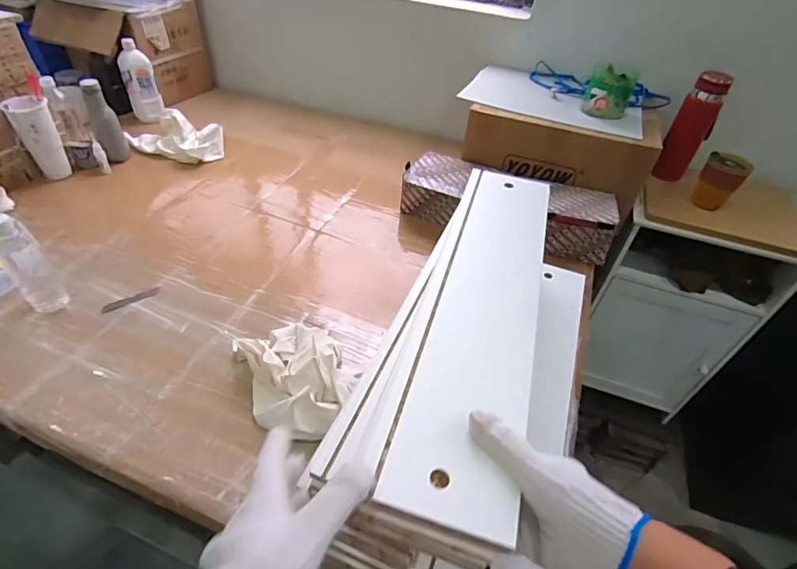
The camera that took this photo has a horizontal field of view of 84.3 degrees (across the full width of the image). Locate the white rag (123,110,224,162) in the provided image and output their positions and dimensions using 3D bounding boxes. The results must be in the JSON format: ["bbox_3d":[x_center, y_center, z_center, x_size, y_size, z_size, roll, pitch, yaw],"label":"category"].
[{"bbox_3d":[-0.624,-0.416,1.227,0.262,0.101,0.135,17,43,11],"label":"white rag"}]

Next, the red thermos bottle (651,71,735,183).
[{"bbox_3d":[0.704,-0.364,1.070,0.087,0.266,0.074,26,46,20],"label":"red thermos bottle"}]

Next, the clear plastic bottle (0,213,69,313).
[{"bbox_3d":[-0.625,-0.036,0.743,0.065,0.178,0.061,32,48,25],"label":"clear plastic bottle"}]

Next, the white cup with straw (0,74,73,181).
[{"bbox_3d":[-0.853,-0.360,1.047,0.079,0.204,0.084,4,42,-3],"label":"white cup with straw"}]

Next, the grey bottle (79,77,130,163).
[{"bbox_3d":[-0.748,-0.408,1.129,0.065,0.206,0.065,-16,47,-23],"label":"grey bottle"}]

